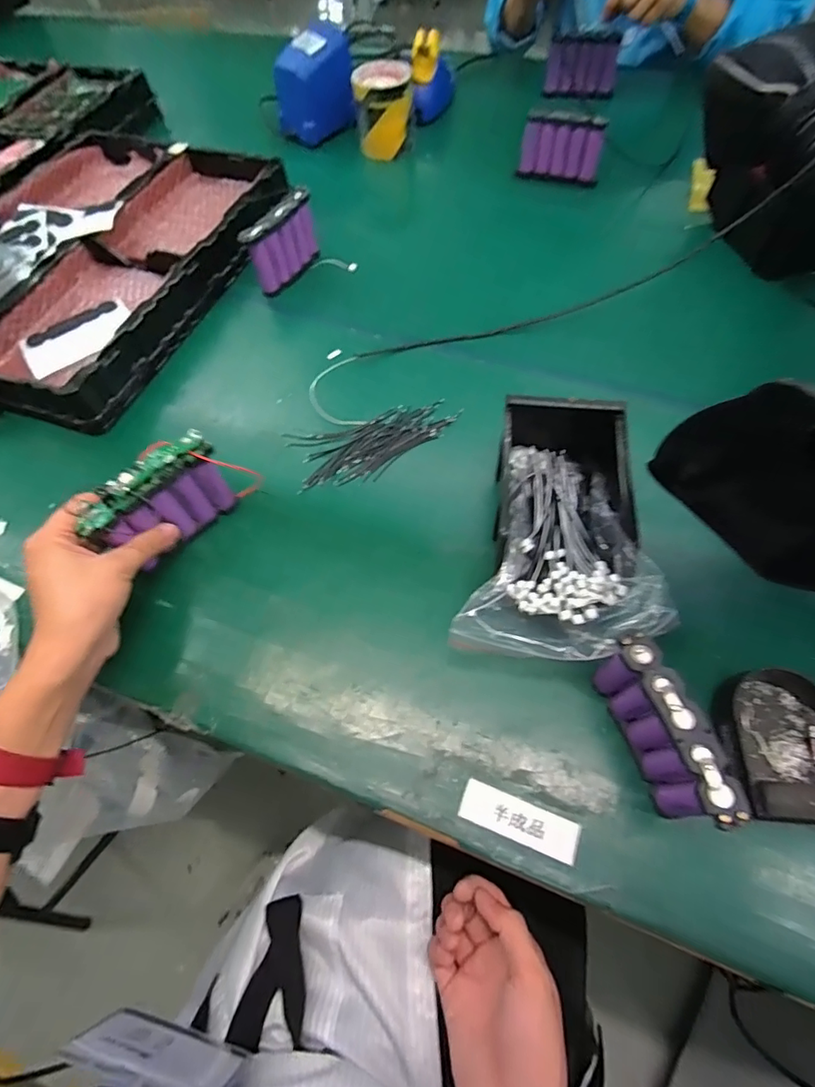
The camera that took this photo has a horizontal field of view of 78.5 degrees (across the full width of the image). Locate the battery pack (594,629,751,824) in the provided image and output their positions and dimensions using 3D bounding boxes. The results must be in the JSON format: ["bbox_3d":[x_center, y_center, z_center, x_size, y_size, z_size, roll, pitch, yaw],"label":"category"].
[{"bbox_3d":[0.170,0.126,0.337,0.028,0.083,0.110,-16,61,-5],"label":"battery pack"}]

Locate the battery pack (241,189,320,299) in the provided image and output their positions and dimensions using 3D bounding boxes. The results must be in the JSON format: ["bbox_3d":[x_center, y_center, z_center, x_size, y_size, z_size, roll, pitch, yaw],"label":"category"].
[{"bbox_3d":[-0.152,-0.373,0.627,0.024,0.084,0.111,29,67,18],"label":"battery pack"}]

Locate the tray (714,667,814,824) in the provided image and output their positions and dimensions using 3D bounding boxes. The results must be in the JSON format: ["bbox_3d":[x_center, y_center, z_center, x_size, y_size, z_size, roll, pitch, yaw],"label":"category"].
[{"bbox_3d":[0.266,0.140,0.354,0.075,0.037,0.102,0,61,4],"label":"tray"}]

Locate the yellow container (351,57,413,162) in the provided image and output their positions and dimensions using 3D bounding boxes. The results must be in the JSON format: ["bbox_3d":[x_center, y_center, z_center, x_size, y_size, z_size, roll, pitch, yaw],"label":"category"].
[{"bbox_3d":[-0.035,-0.661,0.767,0.083,0.100,0.089,-1,61,3],"label":"yellow container"}]

